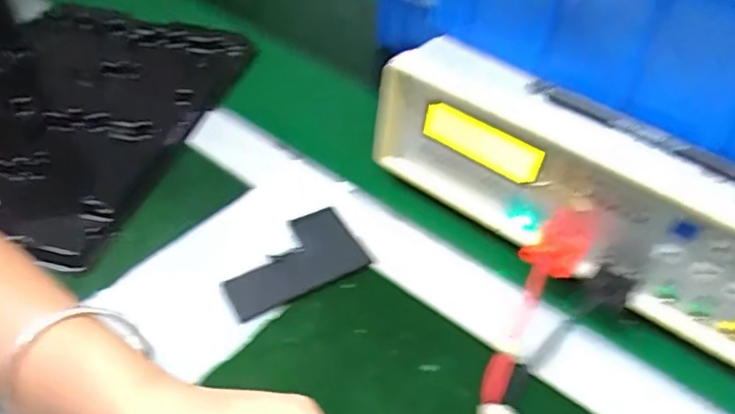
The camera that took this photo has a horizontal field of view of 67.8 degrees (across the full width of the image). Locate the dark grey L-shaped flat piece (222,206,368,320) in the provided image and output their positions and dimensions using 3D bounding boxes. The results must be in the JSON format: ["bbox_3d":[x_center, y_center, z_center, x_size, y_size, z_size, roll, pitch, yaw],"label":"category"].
[{"bbox_3d":[-0.052,0.033,0.364,0.091,0.010,0.059,-21,50,-27],"label":"dark grey L-shaped flat piece"}]

